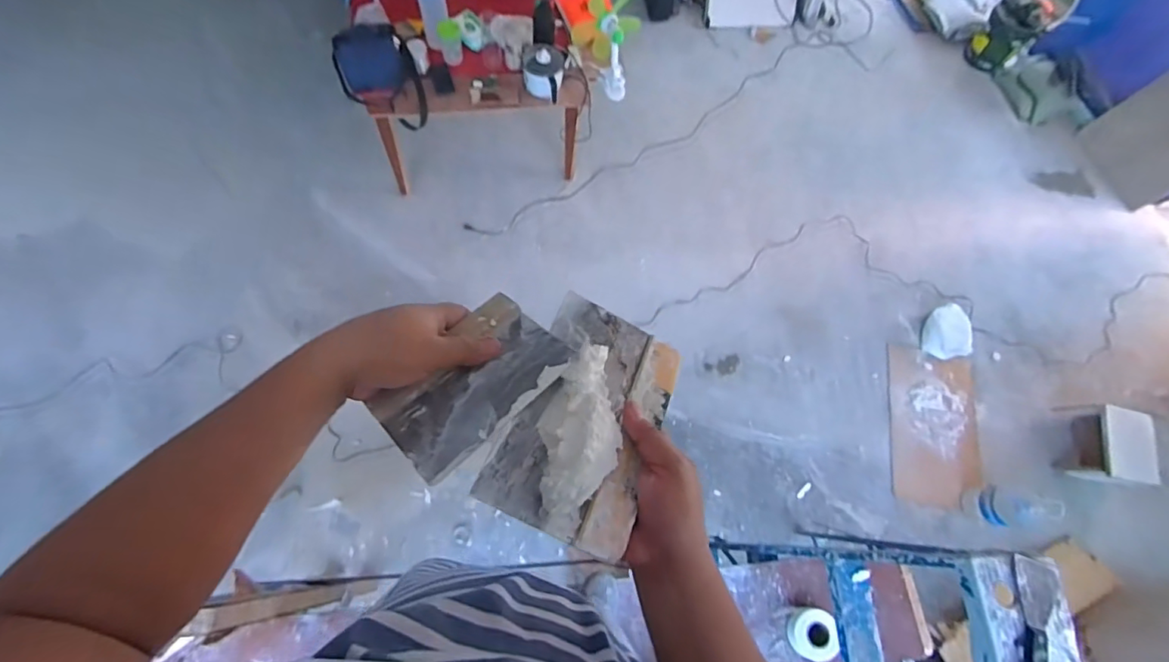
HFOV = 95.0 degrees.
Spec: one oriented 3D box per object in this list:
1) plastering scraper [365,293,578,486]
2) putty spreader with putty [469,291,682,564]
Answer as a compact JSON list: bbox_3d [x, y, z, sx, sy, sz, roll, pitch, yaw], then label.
[{"bbox_3d":[-0.091,0.040,0.431,0.100,0.009,0.146,34,67,33],"label":"plastering scraper"},{"bbox_3d":[0.009,0.060,0.416,0.112,0.033,0.191,27,56,-3],"label":"putty spreader with putty"}]

